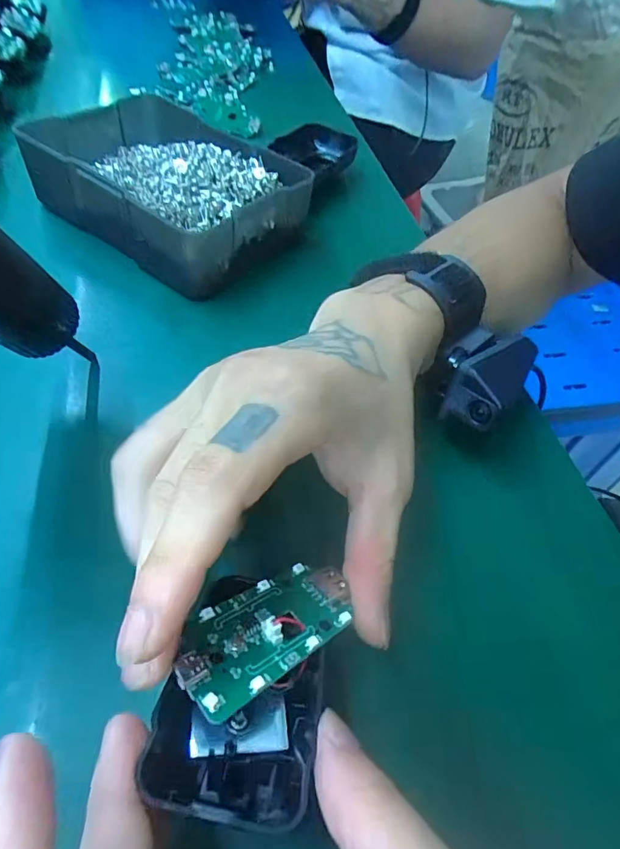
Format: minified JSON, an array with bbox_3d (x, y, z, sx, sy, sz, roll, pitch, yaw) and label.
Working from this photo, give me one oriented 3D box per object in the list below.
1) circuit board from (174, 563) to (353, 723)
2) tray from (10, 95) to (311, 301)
[{"bbox_3d":[-0.013,0.064,0.155,0.062,0.004,0.031,-17,41,-39],"label":"circuit board"},{"bbox_3d":[-0.091,-0.158,0.316,0.166,0.048,0.125,35,58,20],"label":"tray"}]

